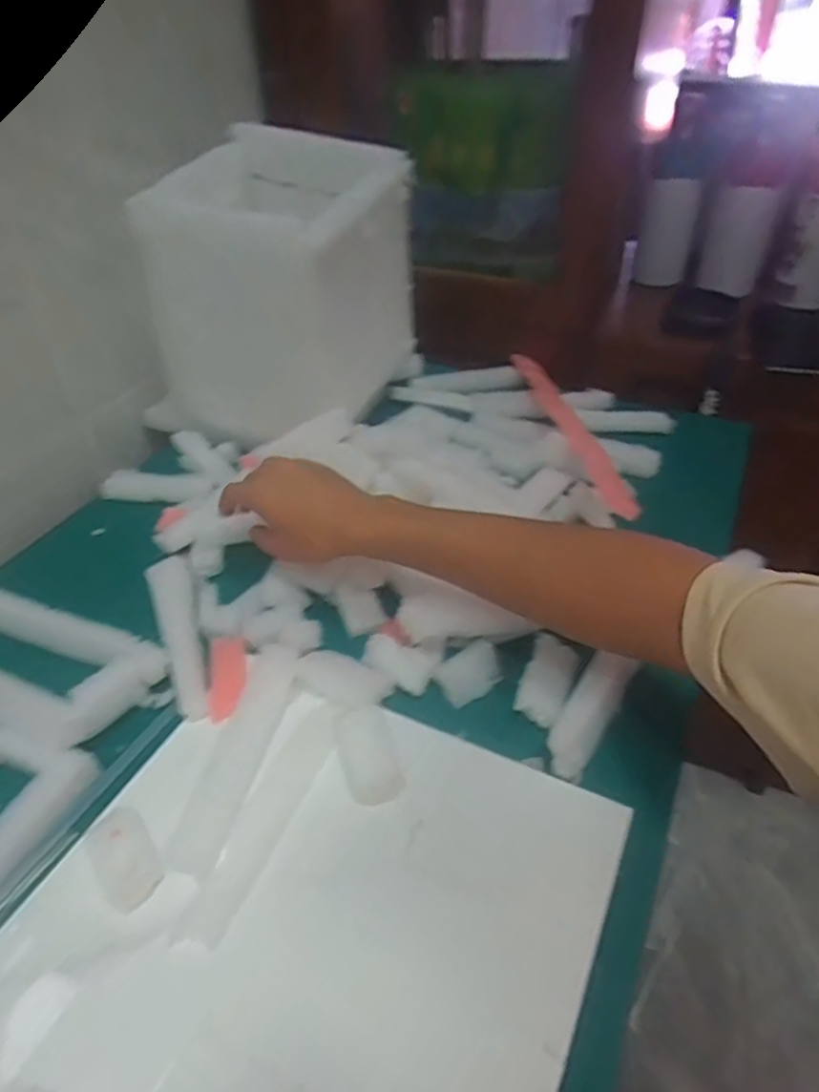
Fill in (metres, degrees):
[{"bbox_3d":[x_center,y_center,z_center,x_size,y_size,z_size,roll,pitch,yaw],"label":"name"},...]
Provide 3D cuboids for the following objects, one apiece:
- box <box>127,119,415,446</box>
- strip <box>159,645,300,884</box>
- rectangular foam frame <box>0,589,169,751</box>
[{"bbox_3d":[-0.124,-0.265,0.673,0.210,0.187,0.204,16,44,20],"label":"box"},{"bbox_3d":[-0.111,0.132,0.447,0.032,0.017,0.157,10,43,10],"label":"strip"},{"bbox_3d":[-0.292,0.077,0.505,0.200,0.025,0.104,19,45,19],"label":"rectangular foam frame"}]

